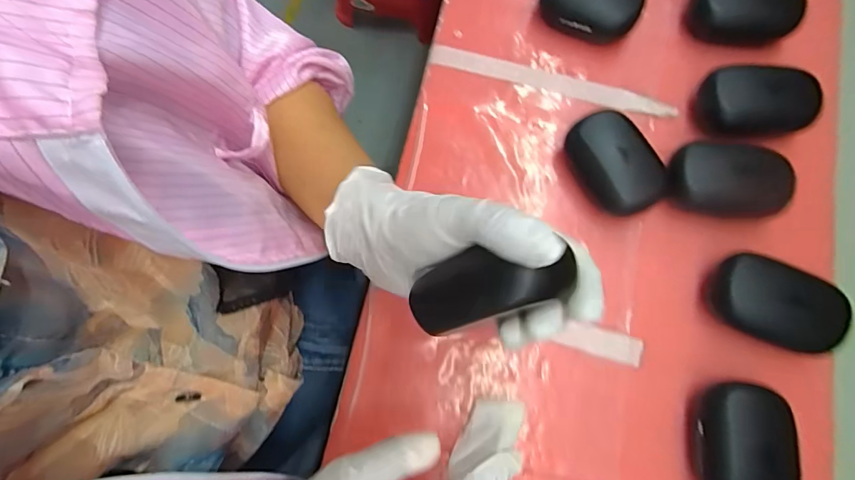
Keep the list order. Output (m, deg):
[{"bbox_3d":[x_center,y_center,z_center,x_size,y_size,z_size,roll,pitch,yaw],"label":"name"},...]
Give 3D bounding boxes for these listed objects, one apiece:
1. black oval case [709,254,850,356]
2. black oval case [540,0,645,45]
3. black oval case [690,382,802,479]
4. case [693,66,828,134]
[{"bbox_3d":[0.246,0.045,0.296,0.080,0.042,0.052,29,78,7],"label":"black oval case"},{"bbox_3d":[0.139,-0.202,0.367,0.081,0.036,0.056,29,78,8],"label":"black oval case"},{"bbox_3d":[0.206,0.139,0.280,0.051,0.033,0.081,6,76,2],"label":"black oval case"},{"bbox_3d":[0.260,-0.108,0.333,0.081,0.037,0.053,12,76,4],"label":"case"}]

